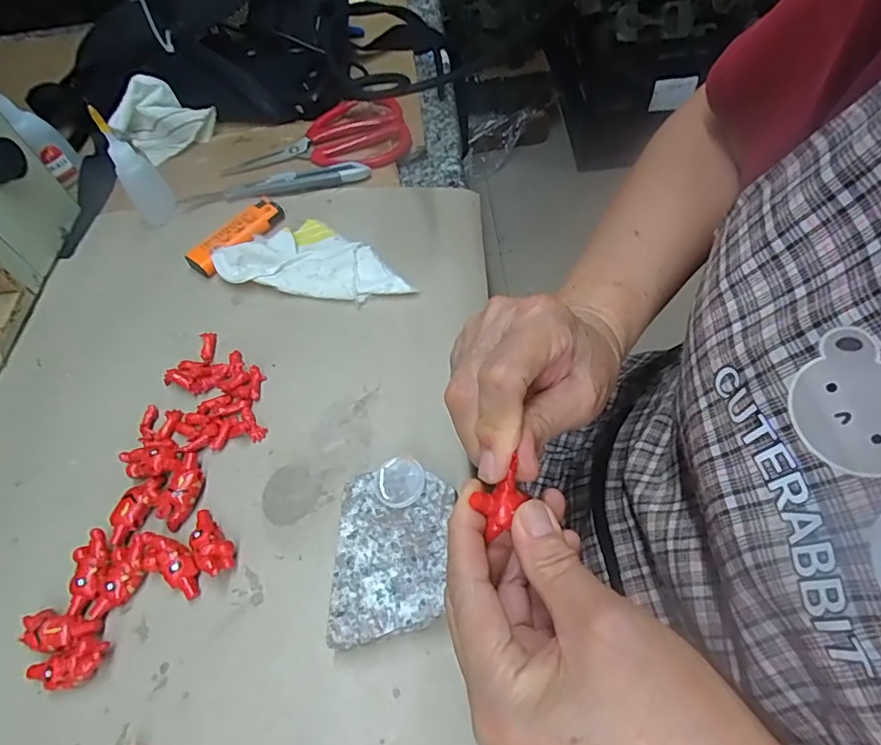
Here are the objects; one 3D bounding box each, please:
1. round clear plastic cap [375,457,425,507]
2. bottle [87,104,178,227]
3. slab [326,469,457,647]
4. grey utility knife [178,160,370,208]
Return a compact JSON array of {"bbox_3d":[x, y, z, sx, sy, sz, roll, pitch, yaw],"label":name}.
[{"bbox_3d":[-0.021,0.058,0.280,0.026,0.004,0.025,-4,63,7],"label":"round clear plastic cap"},{"bbox_3d":[-0.231,-0.152,0.406,0.029,0.089,0.026,-32,59,-13],"label":"bottle"},{"bbox_3d":[-0.024,0.094,0.271,0.056,0.023,0.078,-3,57,6],"label":"slab"},{"bbox_3d":[-0.134,-0.154,0.435,0.151,0.012,0.022,-11,56,0],"label":"grey utility knife"}]

